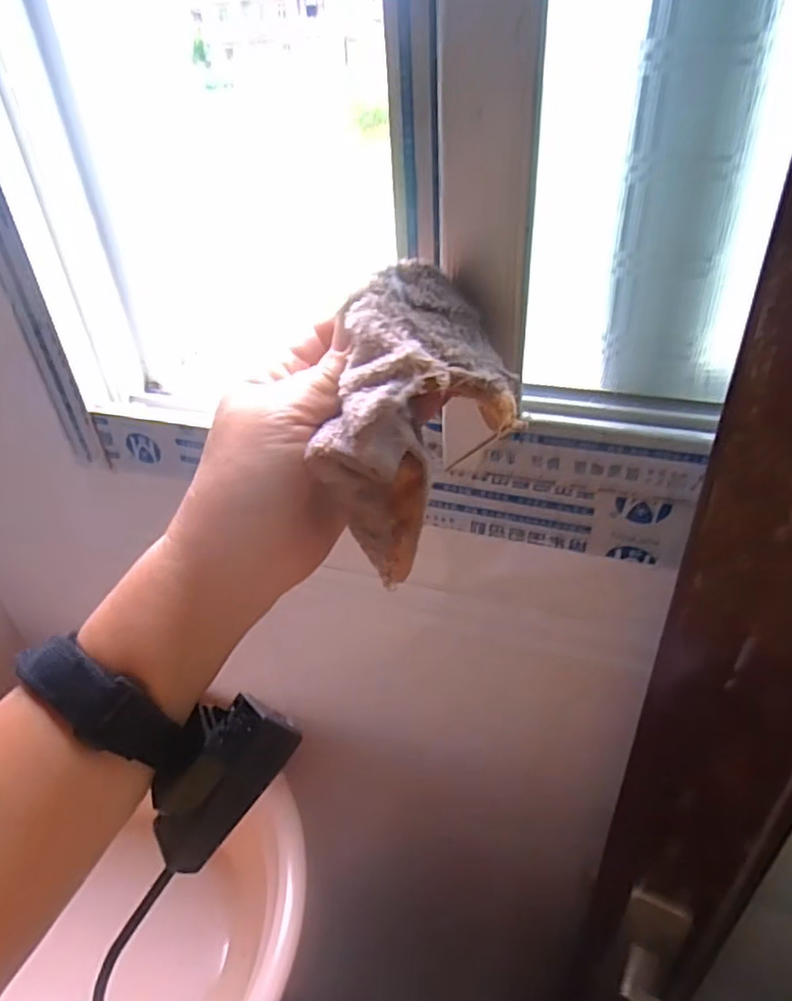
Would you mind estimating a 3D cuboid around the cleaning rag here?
[{"bbox_3d":[0.005,-0.035,0.288,0.053,0.107,0.090,28,44,31],"label":"cleaning rag"}]

